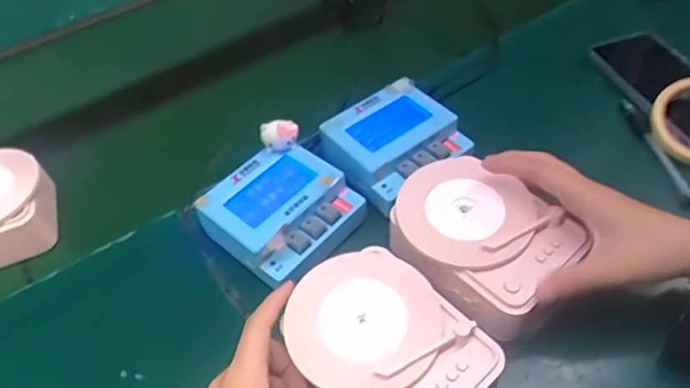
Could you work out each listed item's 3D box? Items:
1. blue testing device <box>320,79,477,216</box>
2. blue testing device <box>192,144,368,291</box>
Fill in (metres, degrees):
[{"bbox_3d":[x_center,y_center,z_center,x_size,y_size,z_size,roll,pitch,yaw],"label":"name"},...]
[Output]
[{"bbox_3d":[0.045,-0.047,0.473,0.108,0.038,0.100,-32,52,-20],"label":"blue testing device"},{"bbox_3d":[-0.051,0.015,0.435,0.095,0.041,0.105,31,58,29],"label":"blue testing device"}]

